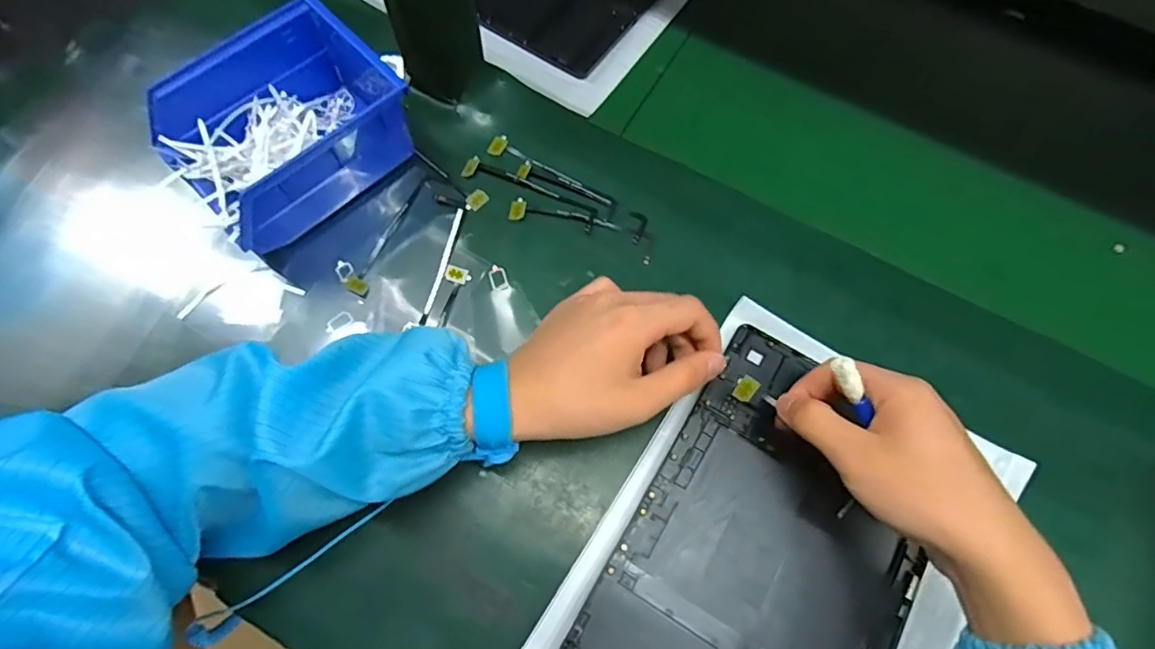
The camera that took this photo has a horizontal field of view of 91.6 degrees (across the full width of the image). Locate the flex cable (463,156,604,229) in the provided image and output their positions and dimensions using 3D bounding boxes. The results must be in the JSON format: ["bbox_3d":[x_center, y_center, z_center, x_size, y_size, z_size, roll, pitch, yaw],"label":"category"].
[{"bbox_3d":[-0.034,-0.095,0.403,0.103,0.004,0.020,23,69,6],"label":"flex cable"}]

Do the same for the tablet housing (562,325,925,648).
[{"bbox_3d":[0.111,0.133,0.324,0.152,0.008,0.230,31,70,9],"label":"tablet housing"}]

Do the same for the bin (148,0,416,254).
[{"bbox_3d":[-0.189,-0.129,0.373,0.101,0.070,0.138,43,73,13],"label":"bin"}]

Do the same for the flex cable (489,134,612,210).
[{"bbox_3d":[-0.017,-0.109,0.409,0.107,0.004,0.020,33,71,9],"label":"flex cable"}]

